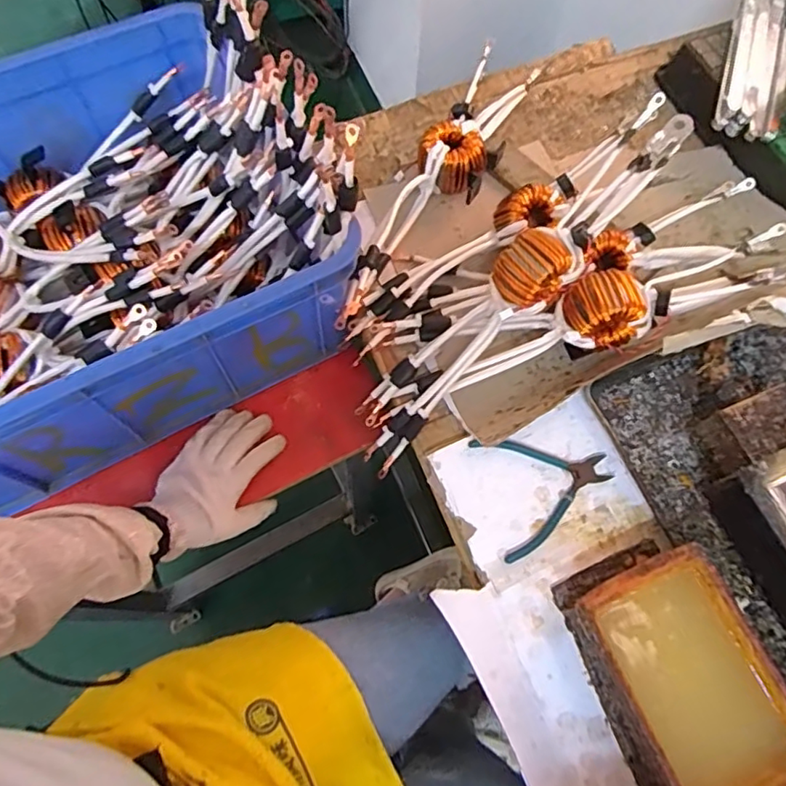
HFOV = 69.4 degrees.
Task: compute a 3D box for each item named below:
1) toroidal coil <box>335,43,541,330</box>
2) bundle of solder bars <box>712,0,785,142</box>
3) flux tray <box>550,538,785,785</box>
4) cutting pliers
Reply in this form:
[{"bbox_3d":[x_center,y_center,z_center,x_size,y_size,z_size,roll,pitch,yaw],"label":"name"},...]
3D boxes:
[{"bbox_3d":[0.060,-0.268,0.729,0.093,0.067,0.479,27,70,9],"label":"toroidal coil"},{"bbox_3d":[0.507,-0.475,0.784,0.079,0.033,0.322,20,69,6],"label":"bundle of solder bars"},{"bbox_3d":[0.253,0.250,0.500,0.137,0.066,0.217,-22,71,-10],"label":"flux tray"},{"bbox_3d":[0.164,0.098,0.595,0.135,0.008,0.126,-12,69,-6],"label":"cutting pliers"}]

